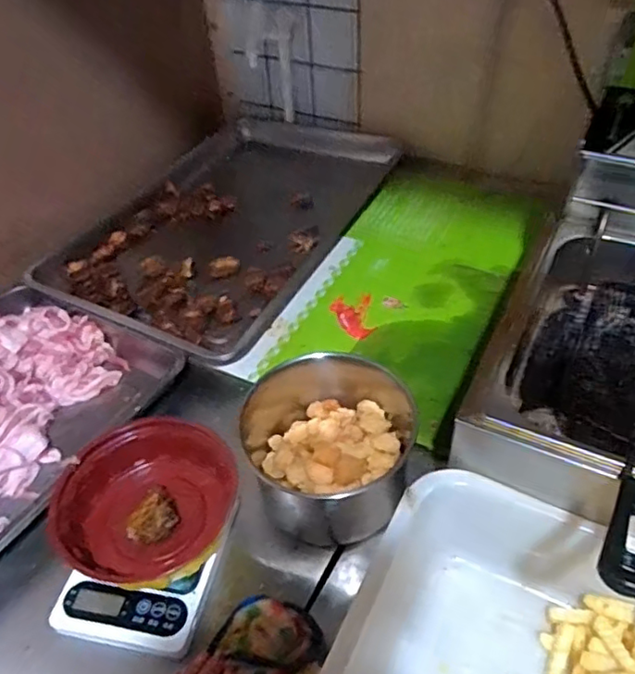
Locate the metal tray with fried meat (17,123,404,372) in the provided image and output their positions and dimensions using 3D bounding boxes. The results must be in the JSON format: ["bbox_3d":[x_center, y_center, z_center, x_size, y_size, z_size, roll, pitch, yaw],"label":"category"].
[{"bbox_3d":[-0.134,-0.211,1.010,0.382,0.042,0.598,19,48,23],"label":"metal tray with fried meat"}]

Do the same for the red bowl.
[{"bbox_3d":[-0.170,0.164,0.617,0.158,0.072,0.166,9,44,14],"label":"red bowl"}]

